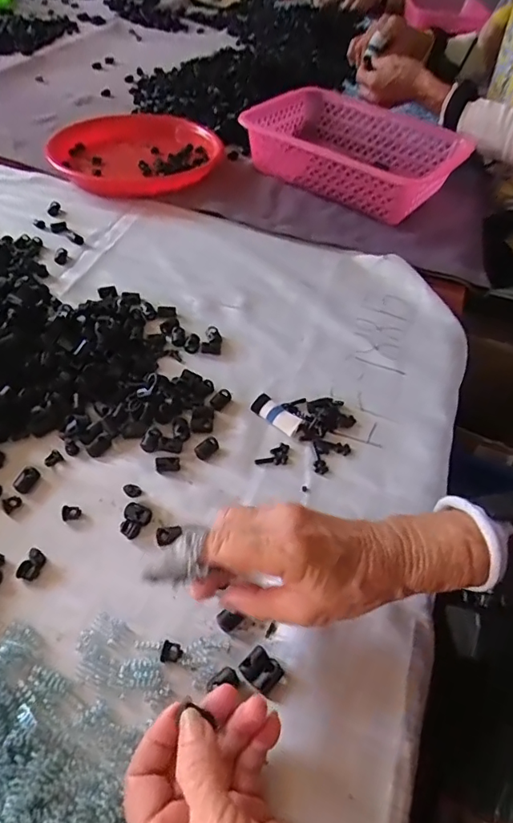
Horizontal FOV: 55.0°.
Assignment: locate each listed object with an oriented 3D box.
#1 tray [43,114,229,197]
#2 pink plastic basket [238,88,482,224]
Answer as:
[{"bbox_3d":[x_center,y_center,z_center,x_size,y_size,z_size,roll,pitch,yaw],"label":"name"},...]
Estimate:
[{"bbox_3d":[-0.173,-0.373,0.708,0.236,0.033,0.184,11,52,3],"label":"tray"},{"bbox_3d":[0.115,-0.343,0.654,0.146,0.081,0.277,-33,62,-27],"label":"pink plastic basket"}]

